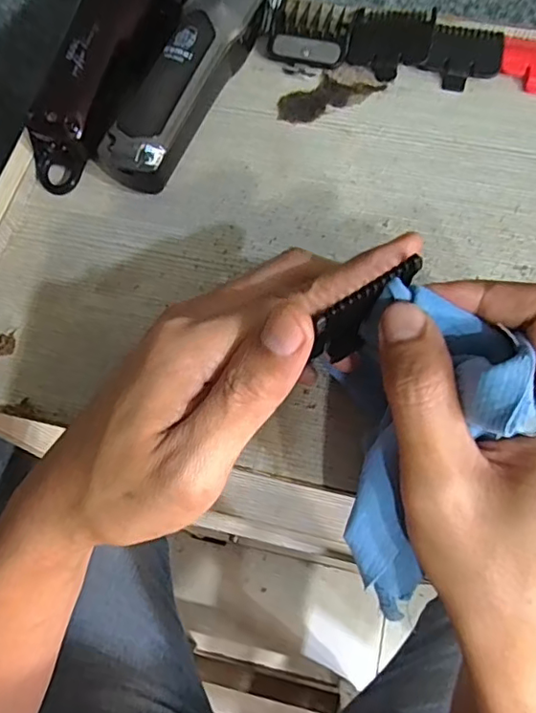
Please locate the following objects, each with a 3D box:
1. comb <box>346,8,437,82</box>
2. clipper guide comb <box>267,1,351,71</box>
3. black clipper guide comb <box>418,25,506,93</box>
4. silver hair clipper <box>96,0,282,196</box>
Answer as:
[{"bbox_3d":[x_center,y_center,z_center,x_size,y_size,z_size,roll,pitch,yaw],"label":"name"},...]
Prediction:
[{"bbox_3d":[0.073,-0.187,0.334,0.047,0.022,0.037,11,68,7],"label":"comb"},{"bbox_3d":[0.026,-0.201,0.348,0.048,0.012,0.045,6,67,5],"label":"clipper guide comb"},{"bbox_3d":[0.118,-0.180,0.335,0.042,0.015,0.039,22,70,11],"label":"black clipper guide comb"},{"bbox_3d":[-0.040,-0.164,0.320,0.034,0.047,0.165,23,70,12],"label":"silver hair clipper"}]

